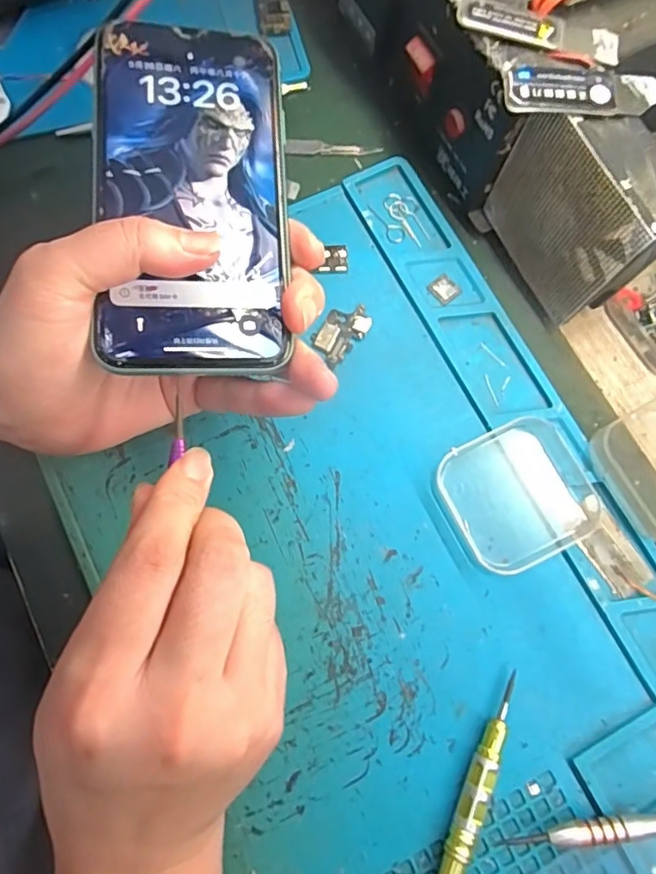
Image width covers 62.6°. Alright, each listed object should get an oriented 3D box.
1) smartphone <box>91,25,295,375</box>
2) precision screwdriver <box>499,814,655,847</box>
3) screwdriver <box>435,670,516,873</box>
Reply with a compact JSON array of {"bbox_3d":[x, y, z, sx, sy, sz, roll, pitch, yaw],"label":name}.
[{"bbox_3d":[-0.053,-0.096,0.214,0.070,0.012,0.144,-4,81,-3],"label":"smartphone"},{"bbox_3d":[0.133,0.164,0.228,0.109,0.012,0.011,-5,76,-3],"label":"precision screwdriver"},{"bbox_3d":[0.059,0.165,0.226,0.015,0.017,0.121,25,77,5],"label":"screwdriver"}]

